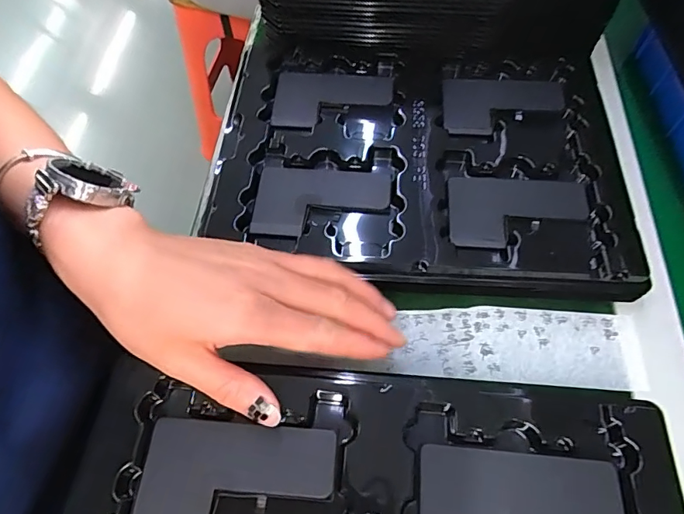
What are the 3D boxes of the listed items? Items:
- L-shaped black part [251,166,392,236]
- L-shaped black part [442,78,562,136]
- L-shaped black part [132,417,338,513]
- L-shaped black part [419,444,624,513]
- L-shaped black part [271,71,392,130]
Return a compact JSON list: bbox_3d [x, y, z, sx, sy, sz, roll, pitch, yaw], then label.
[{"bbox_3d":[-0.014,-0.039,0.330,0.094,0.008,0.060,4,63,6],"label":"L-shaped black part"},{"bbox_3d":[0.129,-0.122,0.374,0.094,0.007,0.062,3,63,5],"label":"L-shaped black part"},{"bbox_3d":[-0.052,0.113,0.231,0.095,0.006,0.057,3,62,3],"label":"L-shaped black part"},{"bbox_3d":[0.085,0.124,0.221,0.095,0.004,0.057,4,62,4],"label":"L-shaped black part"},{"bbox_3d":[-0.009,-0.127,0.384,0.096,0.006,0.058,5,63,6],"label":"L-shaped black part"}]

